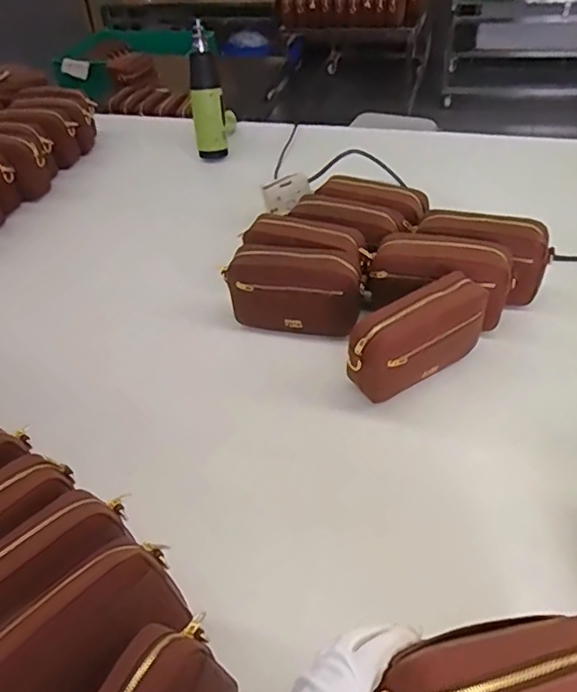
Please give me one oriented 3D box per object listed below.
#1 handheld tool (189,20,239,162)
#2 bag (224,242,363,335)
[{"bbox_3d":[-0.177,-0.574,1.237,0.082,0.243,0.148,-3,46,2],"label":"handheld tool"},{"bbox_3d":[0.011,-0.089,0.831,0.203,0.113,0.076,4,46,9],"label":"bag"}]

